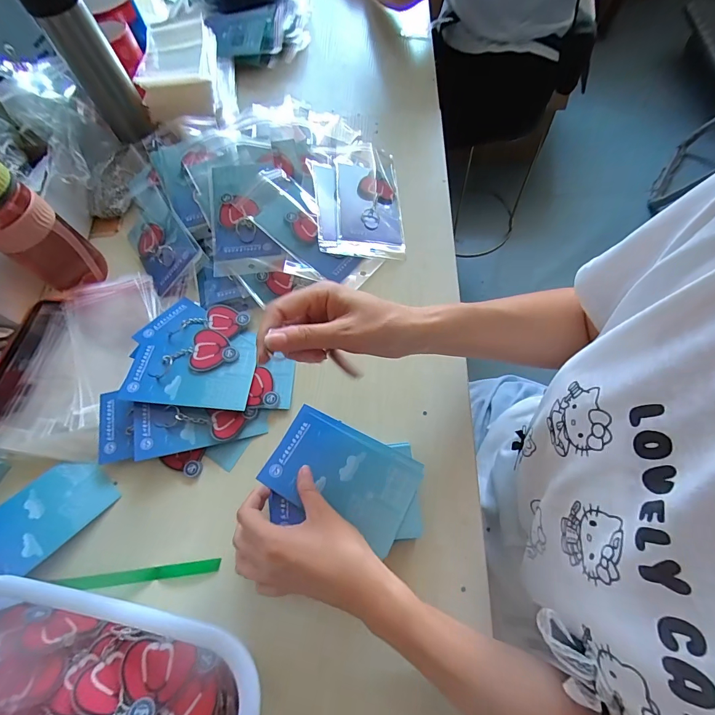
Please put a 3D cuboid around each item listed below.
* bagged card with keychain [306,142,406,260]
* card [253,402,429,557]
[{"bbox_3d":[0.000,-0.223,0.509,0.119,0.012,0.204,-4,67,-1],"label":"bagged card with keychain"},{"bbox_3d":[-0.014,0.108,0.350,0.135,0.006,0.085,26,69,14],"label":"card"}]

